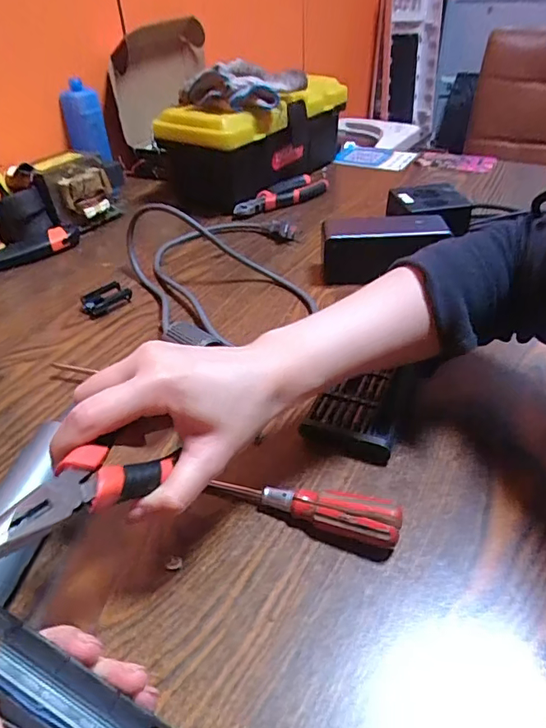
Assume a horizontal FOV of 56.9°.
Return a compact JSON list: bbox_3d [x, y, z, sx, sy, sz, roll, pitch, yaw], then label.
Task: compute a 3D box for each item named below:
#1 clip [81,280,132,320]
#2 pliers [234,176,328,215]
[{"bbox_3d":[-0.173,-0.068,0.521,0.027,0.018,0.050,26,46,30],"label":"clip"},{"bbox_3d":[0.014,-0.241,0.724,0.164,0.029,0.044,-24,43,-26],"label":"pliers"}]

